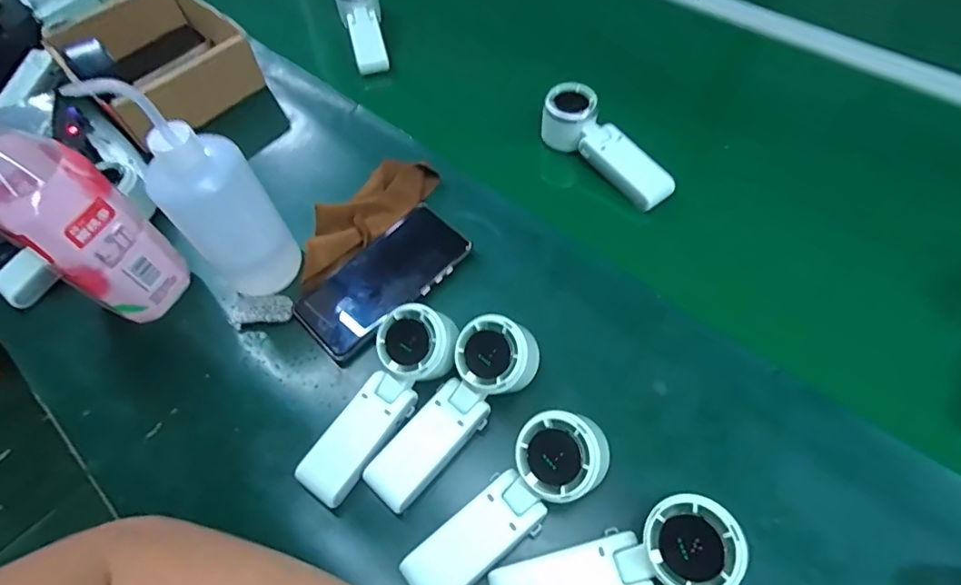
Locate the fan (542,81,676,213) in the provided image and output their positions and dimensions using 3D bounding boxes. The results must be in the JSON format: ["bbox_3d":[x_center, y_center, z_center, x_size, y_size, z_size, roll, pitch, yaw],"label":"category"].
[{"bbox_3d":[0.132,-0.156,0.548,0.057,0.047,0.160,-35,62,-18],"label":"fan"}]

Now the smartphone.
[{"bbox_3d":[-0.091,-0.013,0.488,0.077,0.009,0.160,41,76,19],"label":"smartphone"}]

